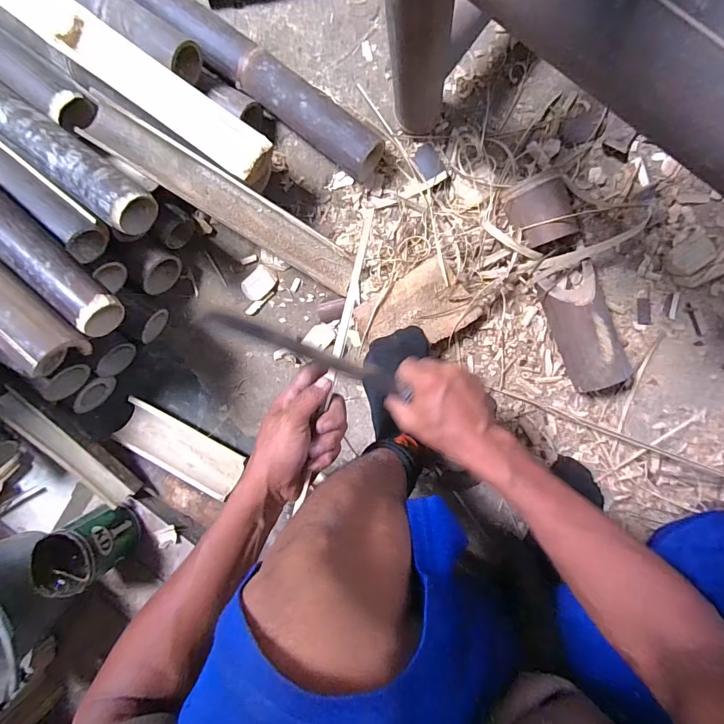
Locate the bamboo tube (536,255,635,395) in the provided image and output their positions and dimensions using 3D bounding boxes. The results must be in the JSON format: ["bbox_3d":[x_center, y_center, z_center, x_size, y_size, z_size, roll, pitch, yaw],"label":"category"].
[{"bbox_3d":[0.324,-0.046,0.570,0.093,0.059,0.182,-25,92,12],"label":"bamboo tube"}]

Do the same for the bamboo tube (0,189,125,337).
[{"bbox_3d":[-0.499,-0.212,0.502,0.481,0.053,0.061,43,101,3],"label":"bamboo tube"}]

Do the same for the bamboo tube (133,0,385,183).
[{"bbox_3d":[-0.167,-0.445,0.604,0.474,0.068,0.073,38,101,4],"label":"bamboo tube"}]

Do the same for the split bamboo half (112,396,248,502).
[{"bbox_3d":[-0.326,0.146,0.700,0.213,0.052,0.082,33,101,5],"label":"split bamboo half"}]

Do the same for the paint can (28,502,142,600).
[{"bbox_3d":[-0.436,0.295,0.632,0.102,0.112,0.096,1,97,10],"label":"paint can"}]

